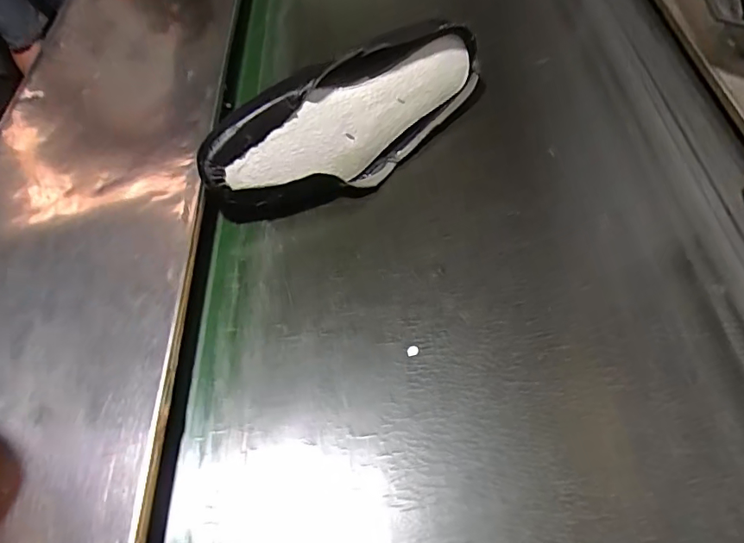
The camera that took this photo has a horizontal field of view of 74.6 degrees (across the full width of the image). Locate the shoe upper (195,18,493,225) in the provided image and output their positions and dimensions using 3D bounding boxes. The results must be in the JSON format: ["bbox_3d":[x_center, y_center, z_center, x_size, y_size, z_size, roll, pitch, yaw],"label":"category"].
[{"bbox_3d":[-0.008,-0.137,0.444,0.290,0.108,0.059,-36,61,-18],"label":"shoe upper"}]

